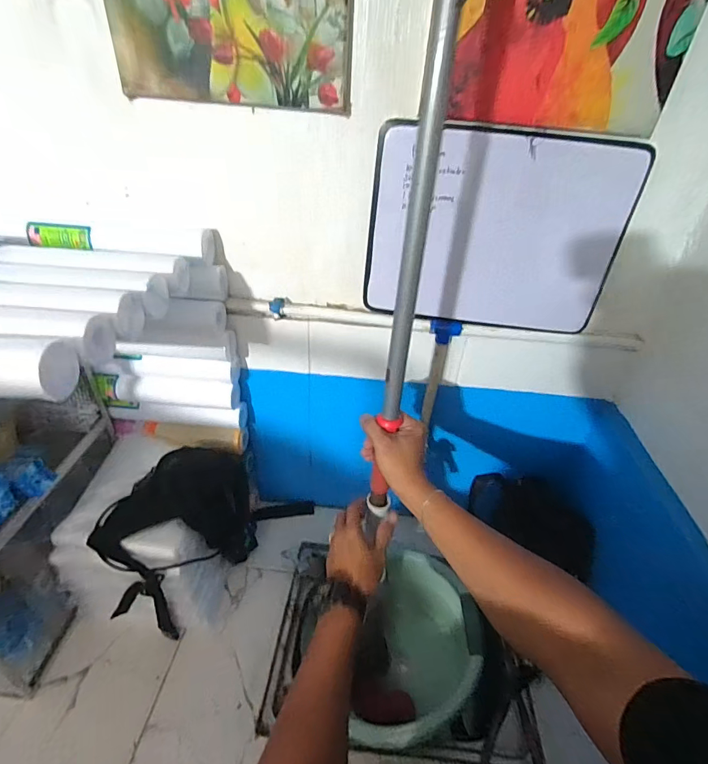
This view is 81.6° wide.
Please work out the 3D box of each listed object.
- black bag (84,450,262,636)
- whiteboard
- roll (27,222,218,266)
[{"bbox_3d":[-0.333,0.294,0.825,0.160,0.244,0.326,17,38,18],"label":"black bag"},{"bbox_3d":[0.228,-0.238,0.670,0.399,0.296,0.030,6,31,1],"label":"whiteboard"},{"bbox_3d":[-0.386,-0.236,0.693,0.290,0.052,0.072,-1,36,-6],"label":"roll"}]

